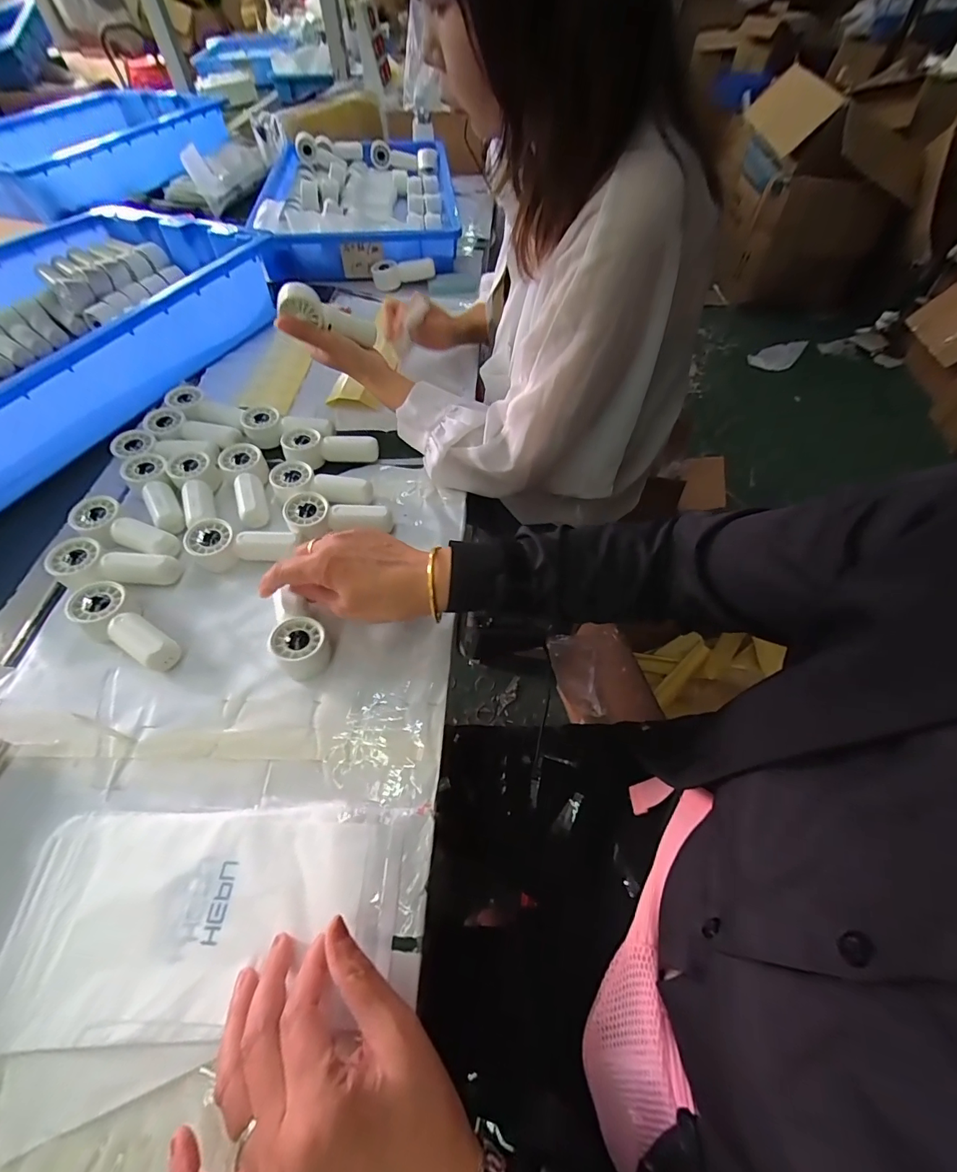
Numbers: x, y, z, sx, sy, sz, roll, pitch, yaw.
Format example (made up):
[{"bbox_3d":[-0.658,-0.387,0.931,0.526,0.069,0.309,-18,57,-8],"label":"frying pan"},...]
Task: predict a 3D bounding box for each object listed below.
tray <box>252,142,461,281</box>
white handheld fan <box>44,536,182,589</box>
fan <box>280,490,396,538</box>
[{"bbox_3d":[-0.251,-0.803,0.944,0.381,0.094,0.586,-5,56,-2],"label":"tray"},{"bbox_3d":[-0.361,-0.017,0.452,0.113,0.029,0.046,8,56,4],"label":"white handheld fan"},{"bbox_3d":[-0.150,-0.070,0.490,0.110,0.032,0.048,4,56,1],"label":"fan"}]

